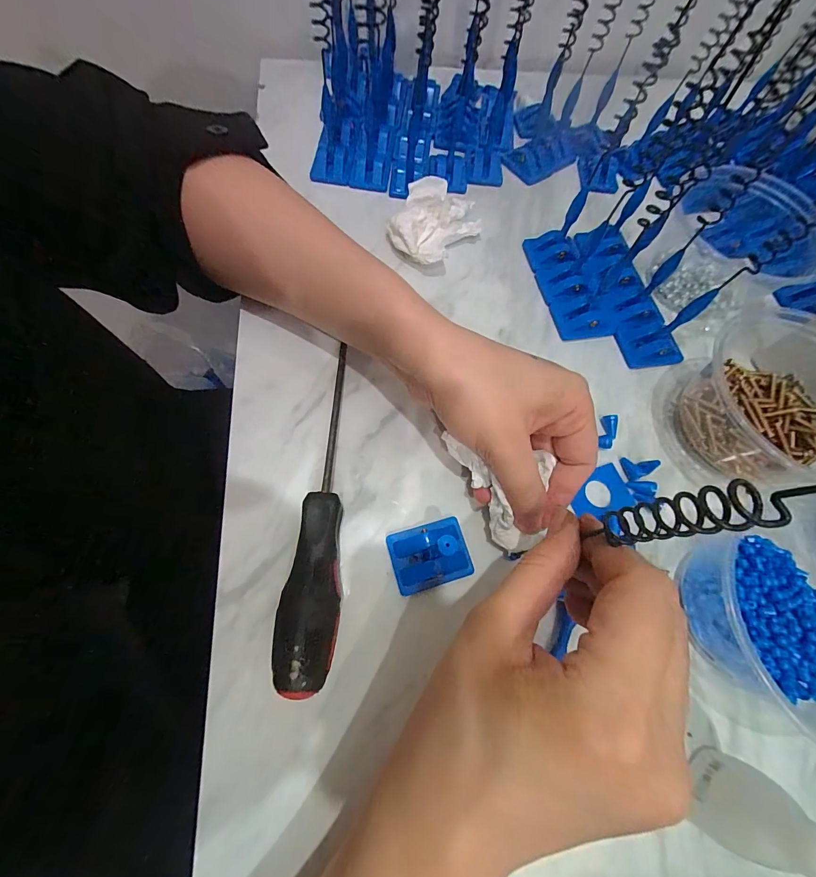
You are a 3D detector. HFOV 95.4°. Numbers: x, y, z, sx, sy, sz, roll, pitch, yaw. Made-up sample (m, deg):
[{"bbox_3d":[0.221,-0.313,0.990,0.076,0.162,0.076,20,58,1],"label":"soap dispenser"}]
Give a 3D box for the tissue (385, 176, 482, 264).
[{"bbox_3d":[0.016,-0.170,0.296,0.059,0.029,0.066,34,69,9],"label":"tissue"}]

